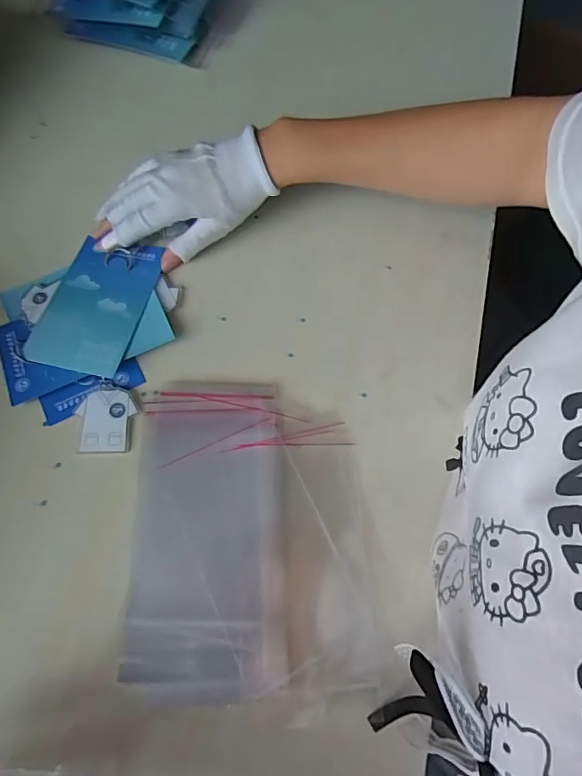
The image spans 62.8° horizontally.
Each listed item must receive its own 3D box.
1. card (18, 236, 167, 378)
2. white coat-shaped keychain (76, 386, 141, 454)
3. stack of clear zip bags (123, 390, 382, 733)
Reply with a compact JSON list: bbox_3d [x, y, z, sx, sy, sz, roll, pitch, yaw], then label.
[{"bbox_3d":[-0.166,-0.073,0.408,0.083,0.005,0.128,11,63,5],"label":"card"},{"bbox_3d":[-0.144,0.024,0.371,0.045,0.004,0.053,1,70,2],"label":"white coat-shaped keychain"},{"bbox_3d":[-0.028,0.099,0.338,0.162,0.018,0.219,-2,69,-1],"label":"stack of clear zip bags"}]

